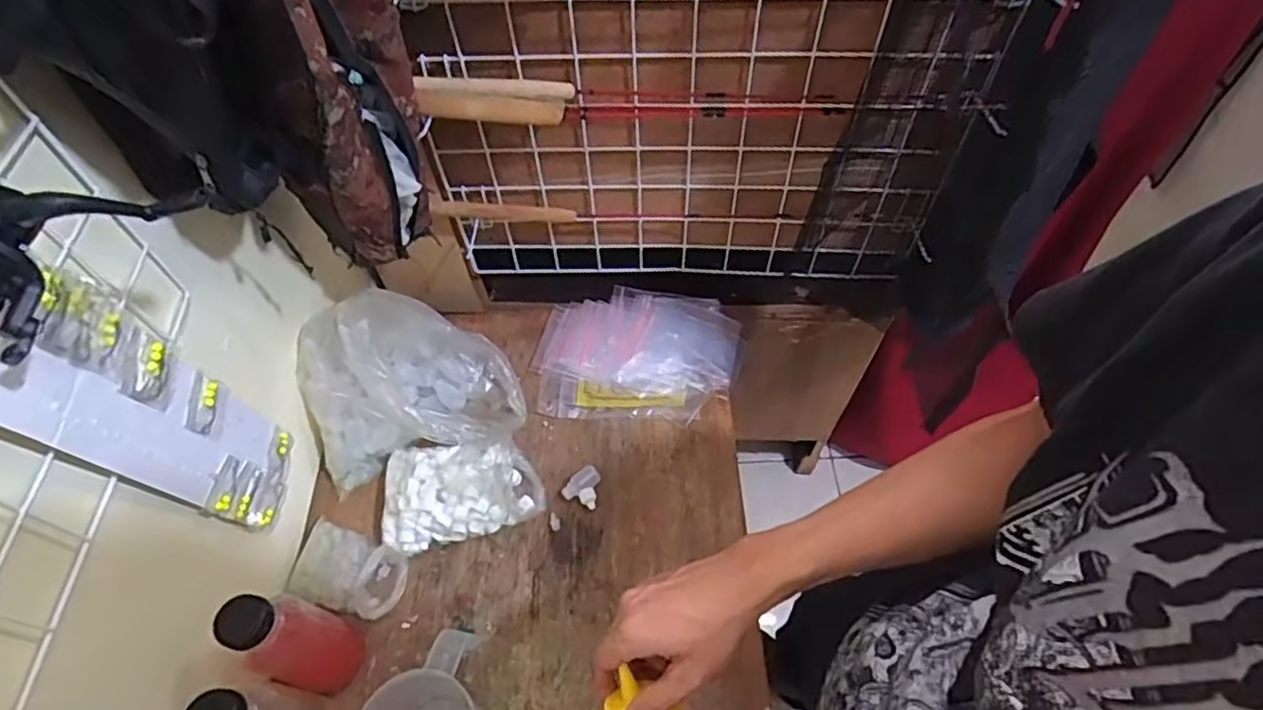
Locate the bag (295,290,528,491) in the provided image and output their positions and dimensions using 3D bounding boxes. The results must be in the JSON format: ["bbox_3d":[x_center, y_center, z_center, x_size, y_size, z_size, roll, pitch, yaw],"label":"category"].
[{"bbox_3d":[-0.252,0.029,0.746,0.227,0.159,0.146,-12,57,-6],"label":"bag"}]

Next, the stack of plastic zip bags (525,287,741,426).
[{"bbox_3d":[0.007,-0.004,0.857,0.249,0.026,0.187,4,57,4],"label":"stack of plastic zip bags"}]

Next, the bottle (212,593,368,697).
[{"bbox_3d":[-0.290,0.259,0.592,0.059,0.189,0.063,19,59,14],"label":"bottle"}]

